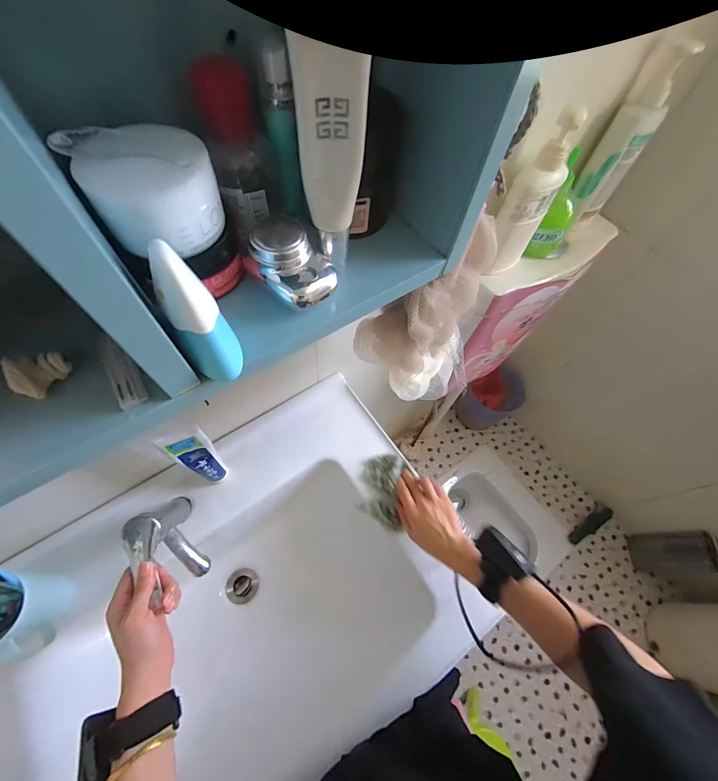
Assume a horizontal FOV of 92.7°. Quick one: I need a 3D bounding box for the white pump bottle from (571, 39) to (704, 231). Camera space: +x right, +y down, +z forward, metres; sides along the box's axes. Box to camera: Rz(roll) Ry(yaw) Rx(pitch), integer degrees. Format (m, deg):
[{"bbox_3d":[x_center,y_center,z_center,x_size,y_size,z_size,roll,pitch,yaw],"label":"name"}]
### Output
[{"bbox_3d":[0.444,-0.412,0.584,0.067,0.261,0.062,38,66,15],"label":"white pump bottle"}]

